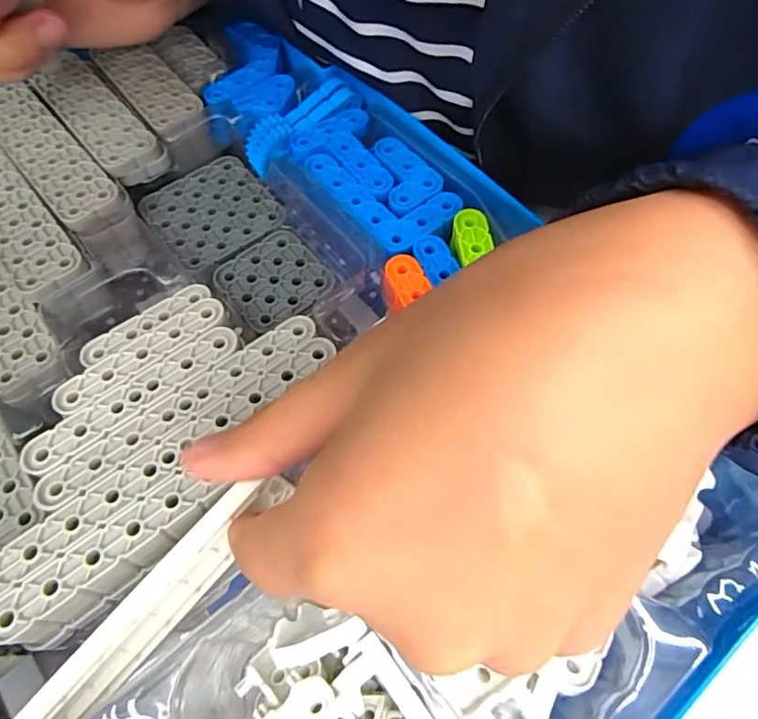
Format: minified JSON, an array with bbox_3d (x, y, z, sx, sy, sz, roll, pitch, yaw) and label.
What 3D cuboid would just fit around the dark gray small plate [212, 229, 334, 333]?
[{"bbox_3d":[-0.042,-0.031,0.212,0.037,0.005,0.039,-35,67,-16],"label":"dark gray small plate"}]

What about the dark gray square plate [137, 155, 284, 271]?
[{"bbox_3d":[-0.073,-0.065,0.232,0.050,0.004,0.051,-37,68,-16],"label":"dark gray square plate"}]

